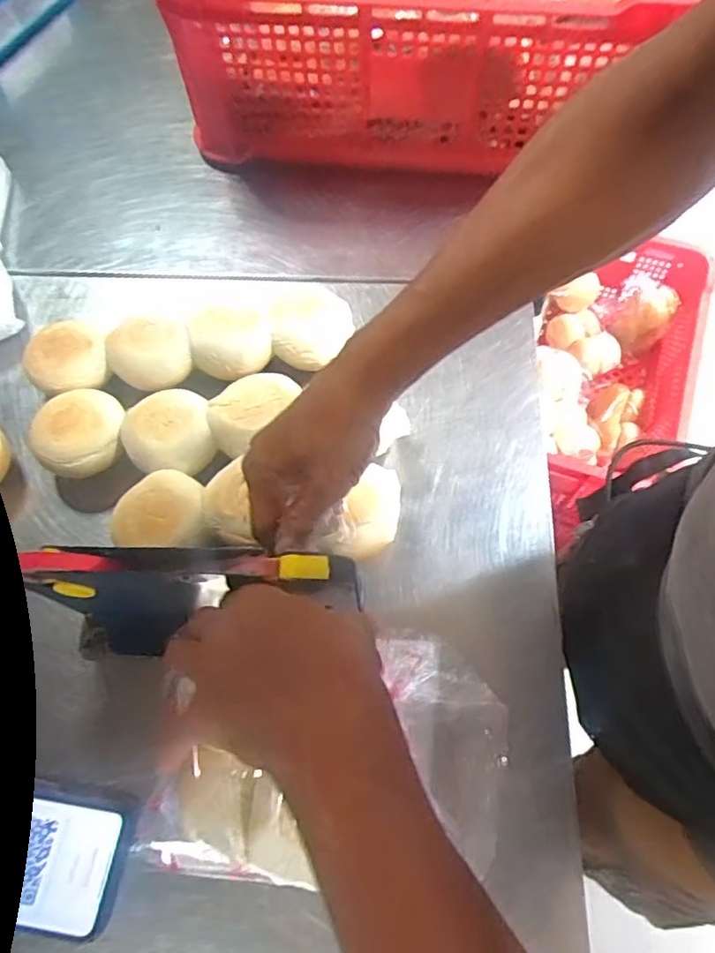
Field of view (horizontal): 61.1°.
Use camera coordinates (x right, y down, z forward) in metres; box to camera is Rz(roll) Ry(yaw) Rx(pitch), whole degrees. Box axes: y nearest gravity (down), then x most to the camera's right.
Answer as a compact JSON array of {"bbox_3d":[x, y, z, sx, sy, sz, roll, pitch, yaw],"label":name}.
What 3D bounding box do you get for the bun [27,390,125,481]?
[{"bbox_3d":[-0.236,-0.035,0.515,0.076,0.054,0.074,-19,66,-9],"label":"bun"}]

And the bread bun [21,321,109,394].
[{"bbox_3d":[-0.260,-0.099,0.550,0.066,0.045,0.068,-1,66,2],"label":"bread bun"}]

